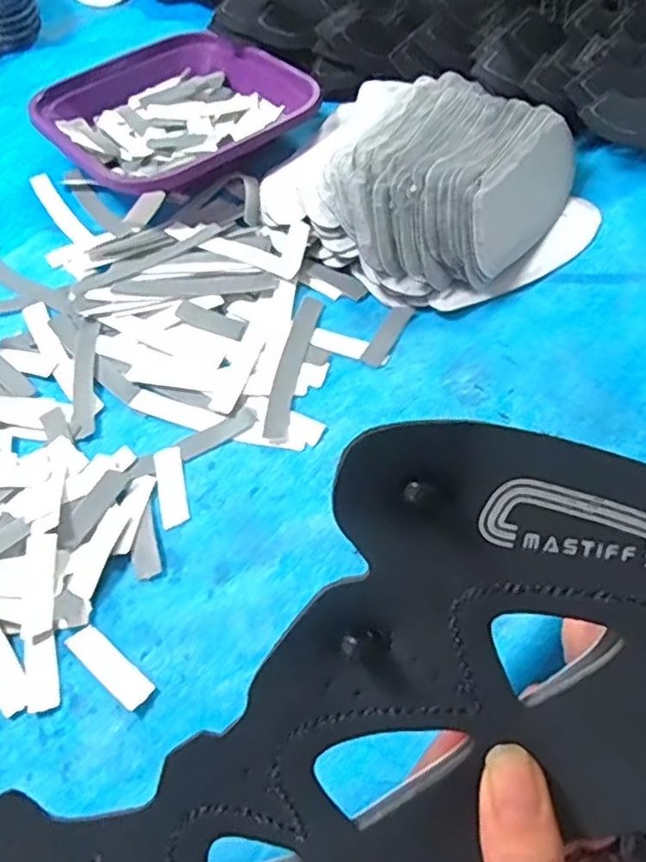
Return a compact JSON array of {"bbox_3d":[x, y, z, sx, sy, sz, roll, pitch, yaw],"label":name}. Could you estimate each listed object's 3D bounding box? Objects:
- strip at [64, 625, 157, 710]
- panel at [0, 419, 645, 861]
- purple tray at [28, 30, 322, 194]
[{"bbox_3d":[-0.094,0.103,0.288,0.045,0.004,0.014,33,63,25],"label":"strip"},{"bbox_3d":[0.021,0.078,0.164,0.197,0.013,0.122,-43,95,2],"label":"panel"},{"bbox_3d":[-0.114,-0.246,0.507,0.188,0.040,0.150,-33,58,-18],"label":"purple tray"}]

